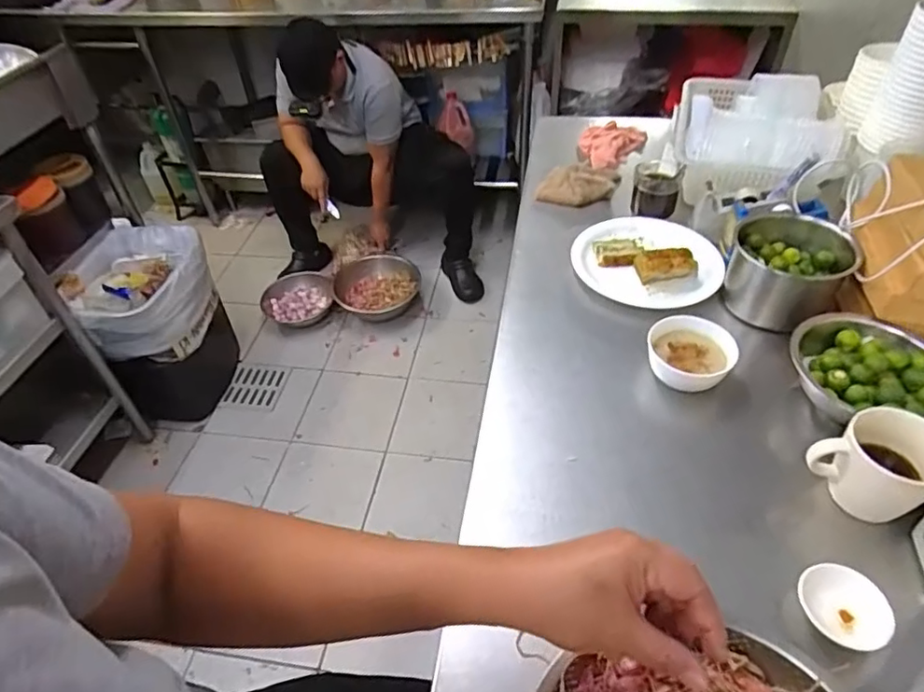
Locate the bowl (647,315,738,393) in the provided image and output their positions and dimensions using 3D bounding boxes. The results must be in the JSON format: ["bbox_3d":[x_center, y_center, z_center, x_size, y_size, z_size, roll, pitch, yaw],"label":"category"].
[{"bbox_3d":[0.298,0.016,0.753,0.105,0.054,0.095,7,46,10],"label":"bowl"}]

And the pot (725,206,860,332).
[{"bbox_3d":[0.468,-0.106,0.837,0.147,0.123,0.128,30,54,29],"label":"pot"}]

